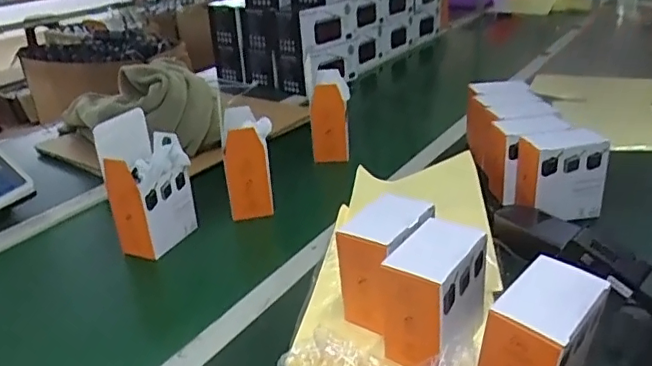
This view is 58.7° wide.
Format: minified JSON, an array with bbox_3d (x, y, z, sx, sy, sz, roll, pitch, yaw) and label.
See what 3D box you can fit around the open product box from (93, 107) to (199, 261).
[{"bbox_3d":[-0.251,-0.001,0.818,0.084,0.179,0.103,12,28,19],"label":"open product box"}]

